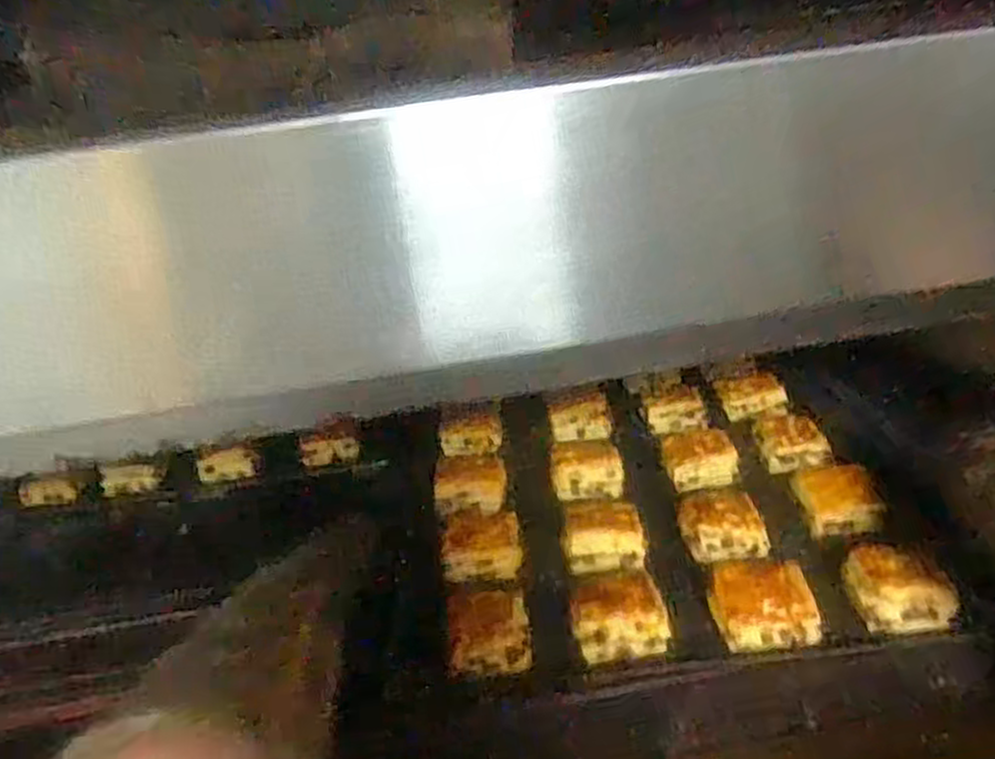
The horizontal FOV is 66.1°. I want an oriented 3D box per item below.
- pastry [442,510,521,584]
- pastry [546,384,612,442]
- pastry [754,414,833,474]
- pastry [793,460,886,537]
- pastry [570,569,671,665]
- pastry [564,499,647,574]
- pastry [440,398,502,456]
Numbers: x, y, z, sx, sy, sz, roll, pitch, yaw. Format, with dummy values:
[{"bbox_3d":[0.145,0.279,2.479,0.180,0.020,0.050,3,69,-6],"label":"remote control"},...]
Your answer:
[{"bbox_3d":[-0.013,0.134,0.616,0.063,0.030,0.056,-9,33,-5],"label":"pastry"},{"bbox_3d":[0.086,0.035,0.802,0.063,0.029,0.061,-3,33,4],"label":"pastry"},{"bbox_3d":[0.274,0.059,0.707,0.056,0.030,0.056,-7,33,-2],"label":"pastry"},{"bbox_3d":[0.277,0.099,0.621,0.057,0.033,0.051,-4,33,3],"label":"pastry"},{"bbox_3d":[0.085,0.165,0.536,0.061,0.027,0.051,-8,33,-3],"label":"pastry"},{"bbox_3d":[0.086,0.123,0.619,0.063,0.026,0.061,-6,33,0],"label":"pastry"},{"bbox_3d":[-0.027,0.050,0.788,0.063,0.045,0.039,-8,33,-4],"label":"pastry"}]

